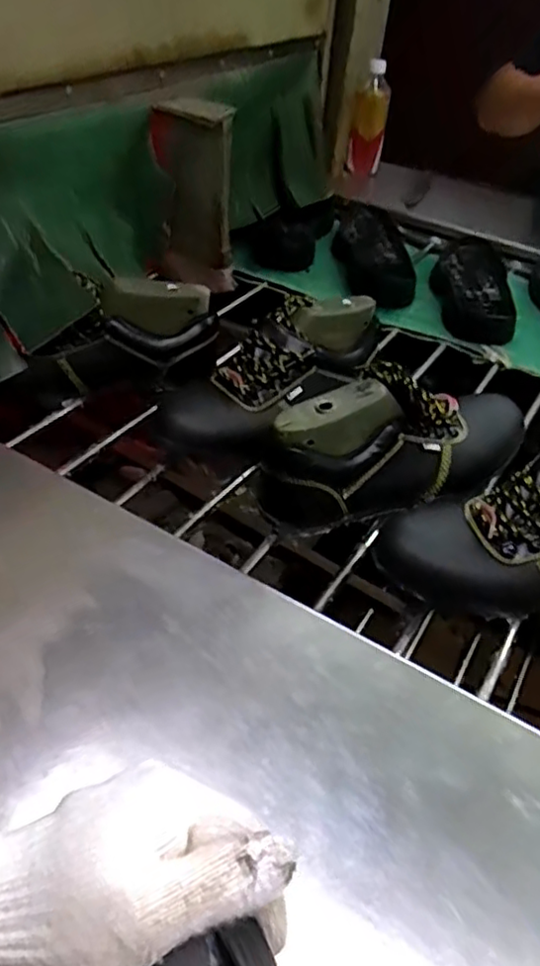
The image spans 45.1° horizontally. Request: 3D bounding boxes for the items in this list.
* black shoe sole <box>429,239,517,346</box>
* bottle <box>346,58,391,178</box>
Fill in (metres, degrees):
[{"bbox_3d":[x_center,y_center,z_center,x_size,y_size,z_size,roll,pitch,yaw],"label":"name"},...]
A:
[{"bbox_3d":[0.299,-0.300,0.965,0.107,0.026,0.326,12,44,5],"label":"black shoe sole"},{"bbox_3d":[0.183,-0.661,1.210,0.065,0.197,0.055,10,44,4],"label":"bottle"}]

